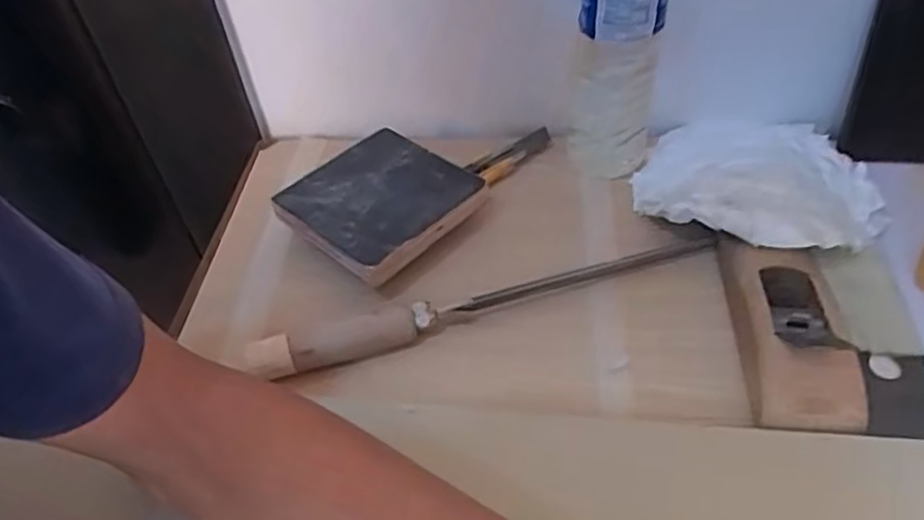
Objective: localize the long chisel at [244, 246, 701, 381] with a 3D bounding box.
[{"bbox_3d":[0.020,0.029,0.464,0.324,0.033,0.028,-15,47,-9],"label":"long chisel"}]

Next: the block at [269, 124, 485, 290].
[{"bbox_3d":[-0.063,-0.044,0.514,0.114,0.027,0.121,30,55,29],"label":"block"}]

